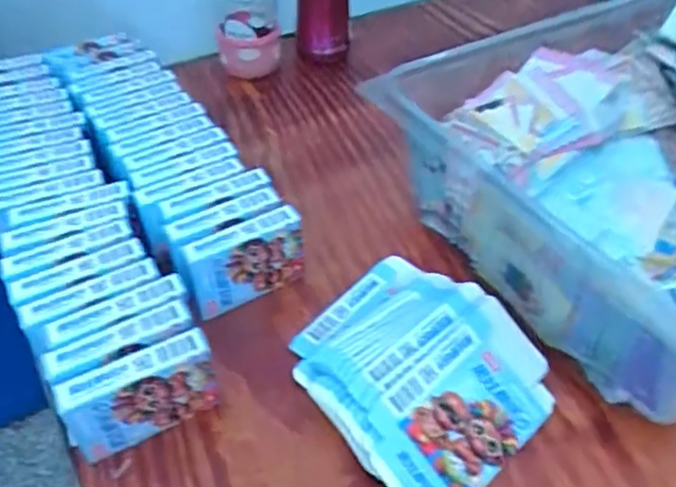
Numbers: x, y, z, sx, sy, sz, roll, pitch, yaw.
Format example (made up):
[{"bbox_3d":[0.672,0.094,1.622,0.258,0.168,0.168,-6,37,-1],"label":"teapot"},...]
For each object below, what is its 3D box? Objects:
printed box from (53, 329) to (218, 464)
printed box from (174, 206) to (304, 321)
[{"bbox_3d":[-0.124,0.099,0.388,0.090,0.070,0.021,-21,49,-19],"label":"printed box"},{"bbox_3d":[-0.074,0.014,0.471,0.091,0.065,0.027,-22,49,-19],"label":"printed box"}]

